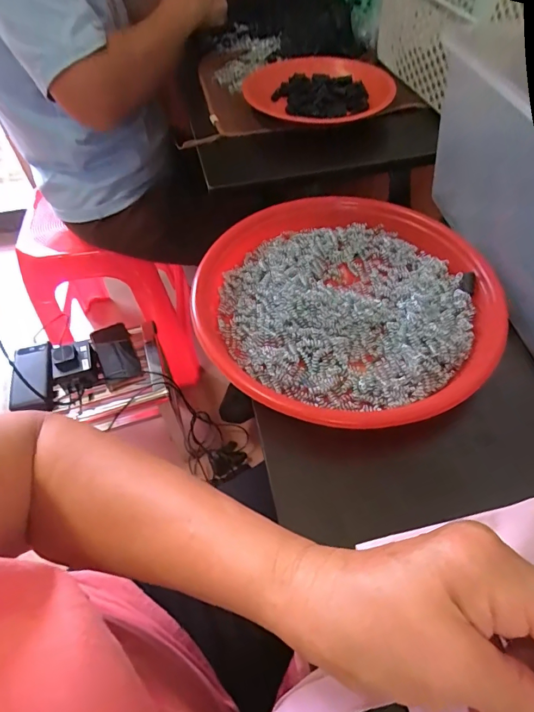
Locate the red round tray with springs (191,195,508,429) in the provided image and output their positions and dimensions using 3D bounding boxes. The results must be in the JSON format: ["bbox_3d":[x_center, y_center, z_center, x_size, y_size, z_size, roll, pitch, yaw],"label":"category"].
[{"bbox_3d":[0.065,-0.048,0.344,0.235,0.025,0.231,-1,54,1],"label":"red round tray with springs"}]

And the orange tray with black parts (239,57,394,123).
[{"bbox_3d":[0.073,-0.357,0.571,0.173,0.032,0.199,-17,56,-10],"label":"orange tray with black parts"}]

